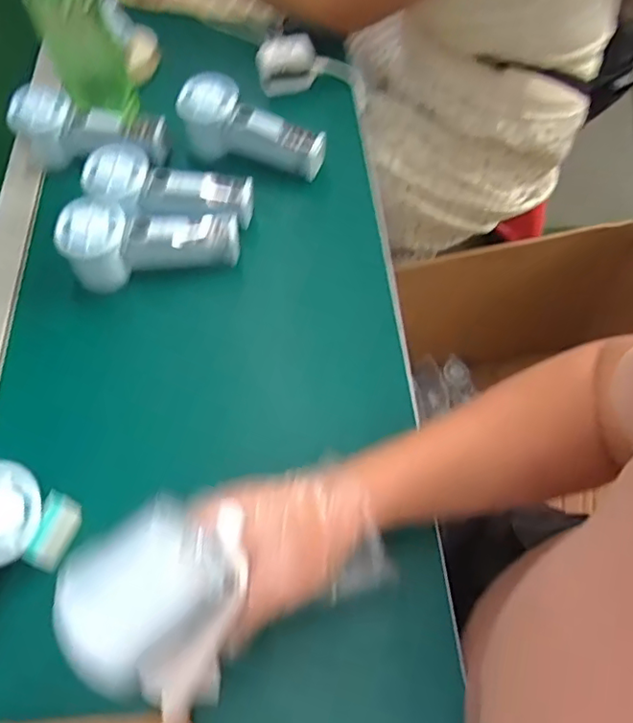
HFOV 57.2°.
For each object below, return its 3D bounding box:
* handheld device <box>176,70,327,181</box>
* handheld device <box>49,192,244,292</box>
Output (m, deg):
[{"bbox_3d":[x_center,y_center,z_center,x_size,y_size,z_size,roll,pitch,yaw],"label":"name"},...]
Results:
[{"bbox_3d":[-0.066,-0.238,0.606,0.157,0.068,0.051,23,63,-3],"label":"handheld device"},{"bbox_3d":[-0.152,-0.106,0.533,0.154,0.061,0.053,-2,59,-13],"label":"handheld device"}]

